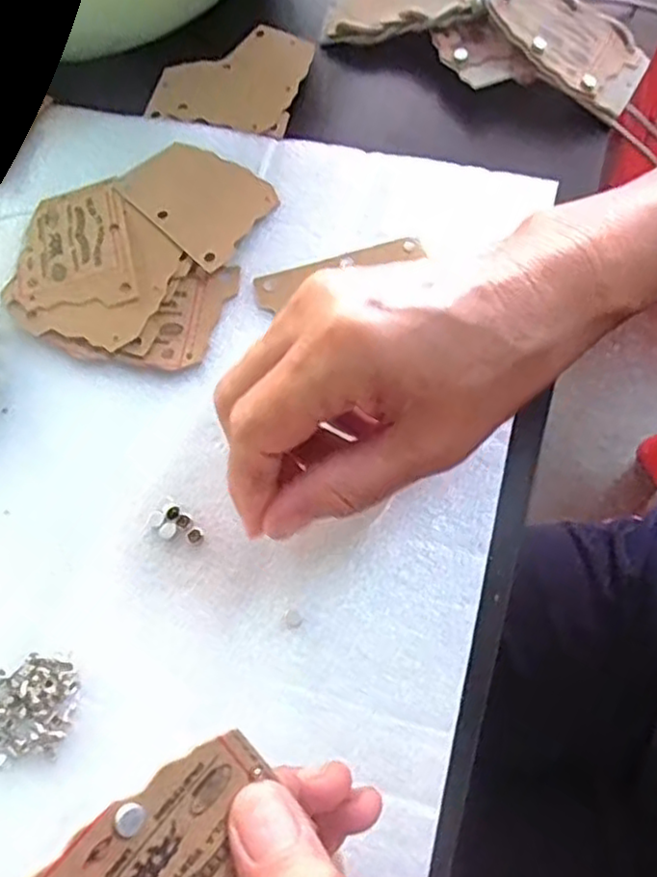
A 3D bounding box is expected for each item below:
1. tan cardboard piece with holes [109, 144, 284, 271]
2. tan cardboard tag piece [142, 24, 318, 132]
[{"bbox_3d":[-0.064,-0.119,0.333,0.076,0.004,0.055,39,70,20],"label":"tan cardboard piece with holes"},{"bbox_3d":[-0.053,-0.200,0.374,0.078,0.010,0.074,17,70,12],"label":"tan cardboard tag piece"}]

